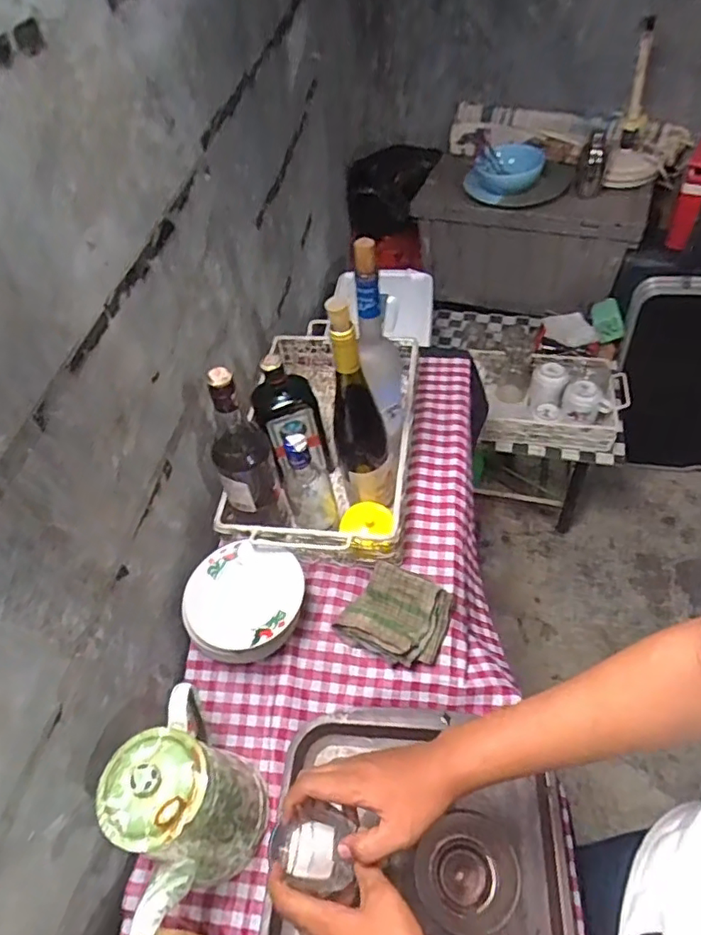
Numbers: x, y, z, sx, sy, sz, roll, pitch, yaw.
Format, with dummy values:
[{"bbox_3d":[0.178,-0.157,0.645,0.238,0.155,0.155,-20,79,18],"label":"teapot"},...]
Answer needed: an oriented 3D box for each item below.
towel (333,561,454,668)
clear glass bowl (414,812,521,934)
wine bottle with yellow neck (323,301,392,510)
[{"bbox_3d":[0.062,0.186,0.732,0.124,0.041,0.116,20,56,22],"label":"towel"},{"bbox_3d":[0.119,0.406,0.571,0.102,0.057,0.093,-34,55,-20],"label":"clear glass bowl"},{"bbox_3d":[0.016,-0.076,0.714,0.081,0.316,0.079,-7,50,1],"label":"wine bottle with yellow neck"}]

